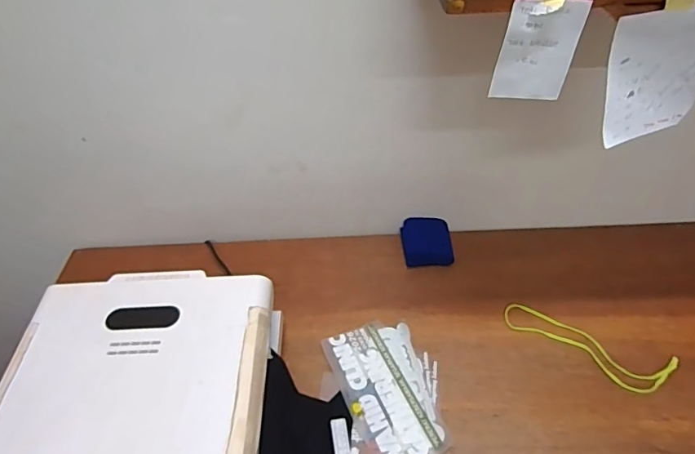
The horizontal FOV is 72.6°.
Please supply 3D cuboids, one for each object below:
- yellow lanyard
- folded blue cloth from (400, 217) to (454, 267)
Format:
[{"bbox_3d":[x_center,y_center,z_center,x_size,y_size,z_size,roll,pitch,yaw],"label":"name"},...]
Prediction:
[{"bbox_3d":[0.451,0.231,0.898,0.306,0.008,0.098,19,51,20],"label":"yellow lanyard"},{"bbox_3d":[0.182,0.032,1.087,0.113,0.035,0.128,-5,47,-1],"label":"folded blue cloth"}]

